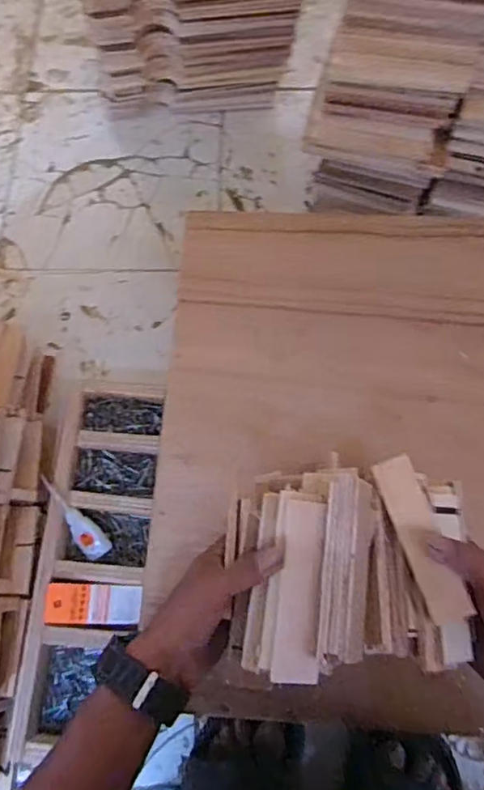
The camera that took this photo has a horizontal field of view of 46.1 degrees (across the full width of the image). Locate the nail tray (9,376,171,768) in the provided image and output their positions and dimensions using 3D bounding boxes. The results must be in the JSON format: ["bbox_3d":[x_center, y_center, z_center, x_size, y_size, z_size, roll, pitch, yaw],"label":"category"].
[{"bbox_3d":[-0.163,0.173,0.631,0.117,0.045,0.392,3,73,4],"label":"nail tray"}]

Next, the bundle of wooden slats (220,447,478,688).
[{"bbox_3d":[0.080,0.123,0.415,0.184,0.060,0.144,-3,75,1],"label":"bundle of wooden slats"}]

